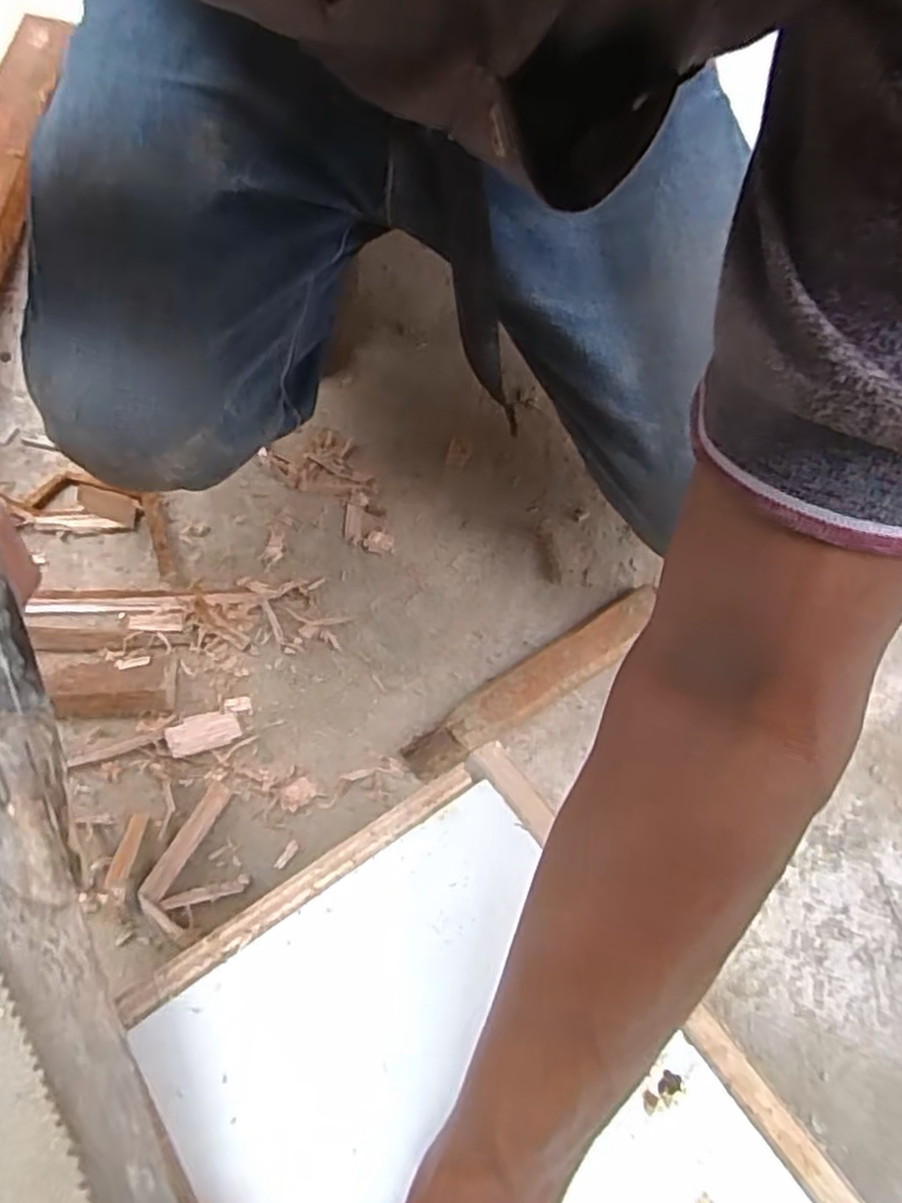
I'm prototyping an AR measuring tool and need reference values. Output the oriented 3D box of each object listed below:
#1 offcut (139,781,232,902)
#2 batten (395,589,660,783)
[{"bbox_3d":[-0.176,0.159,0.489,0.018,0.012,0.083,24,50,6],"label":"offcut"},{"bbox_3d":[0.062,0.059,0.543,0.216,0.027,0.038,-32,74,-14],"label":"batten"}]

